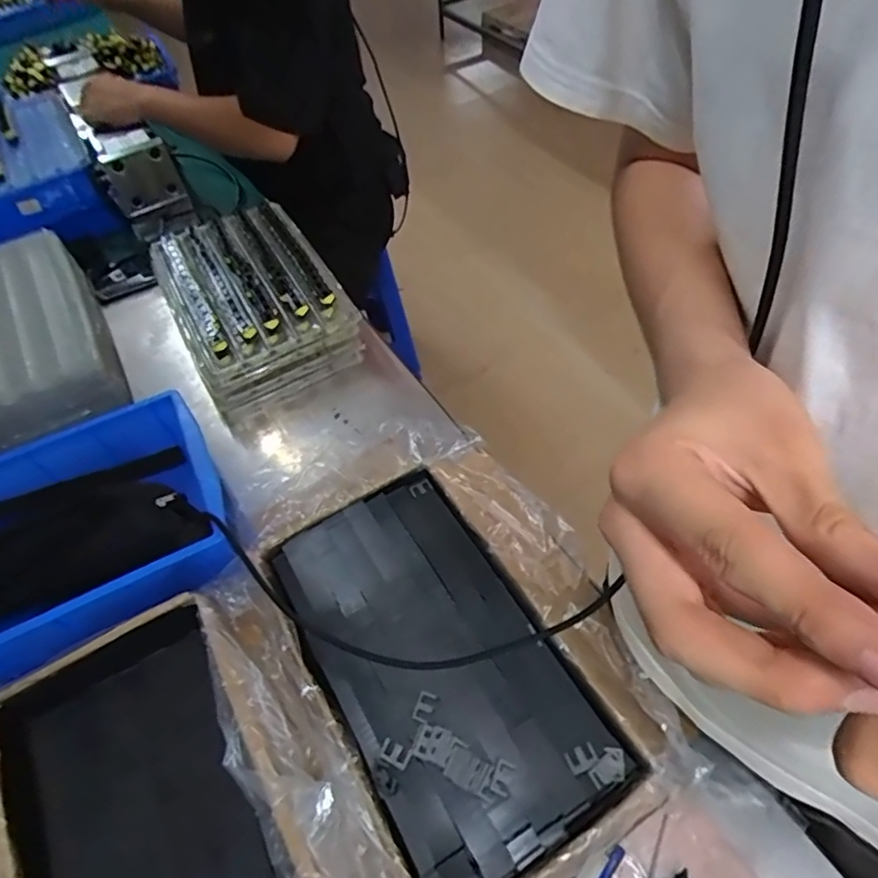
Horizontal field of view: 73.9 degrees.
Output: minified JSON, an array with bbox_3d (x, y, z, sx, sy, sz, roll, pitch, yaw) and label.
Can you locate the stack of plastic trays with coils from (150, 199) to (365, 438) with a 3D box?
[{"bbox_3d":[-0.282,-0.210,0.878,0.218,0.100,0.354,-27,57,-14],"label":"stack of plastic trays with coils"}]

